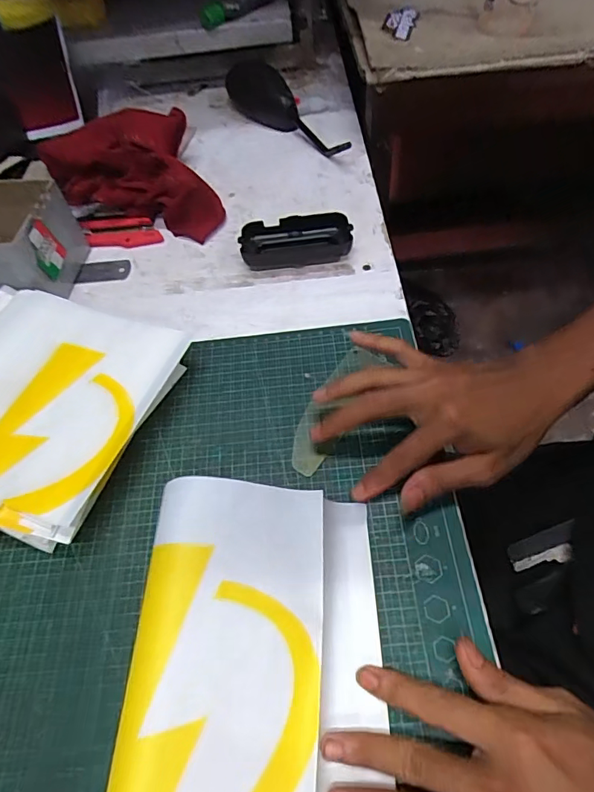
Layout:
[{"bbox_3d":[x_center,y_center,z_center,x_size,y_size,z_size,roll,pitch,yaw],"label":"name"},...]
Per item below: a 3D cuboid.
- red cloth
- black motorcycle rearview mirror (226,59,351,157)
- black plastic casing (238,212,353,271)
[{"bbox_3d":[-0.191,-0.250,0.536,0.171,0.067,0.193,-21,57,-8],"label":"red cloth"},{"bbox_3d":[-0.024,-0.390,0.640,0.070,0.027,0.290,-24,58,-10],"label":"black motorcycle rearview mirror"},{"bbox_3d":[-0.001,-0.160,0.490,0.109,0.028,0.050,-4,56,2],"label":"black plastic casing"}]

